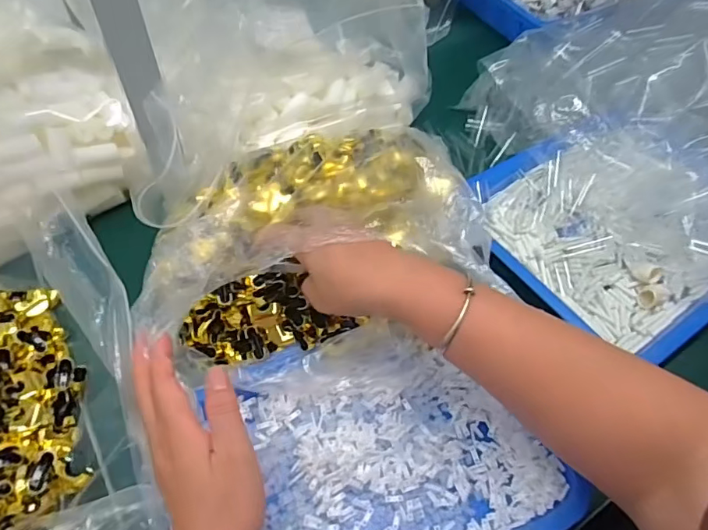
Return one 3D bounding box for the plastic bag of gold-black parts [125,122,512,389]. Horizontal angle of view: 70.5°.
[{"bbox_3d":[-0.032,-0.037,0.455,0.284,0.102,0.240,-13,60,-11],"label":"plastic bag of gold-black parts"}]

